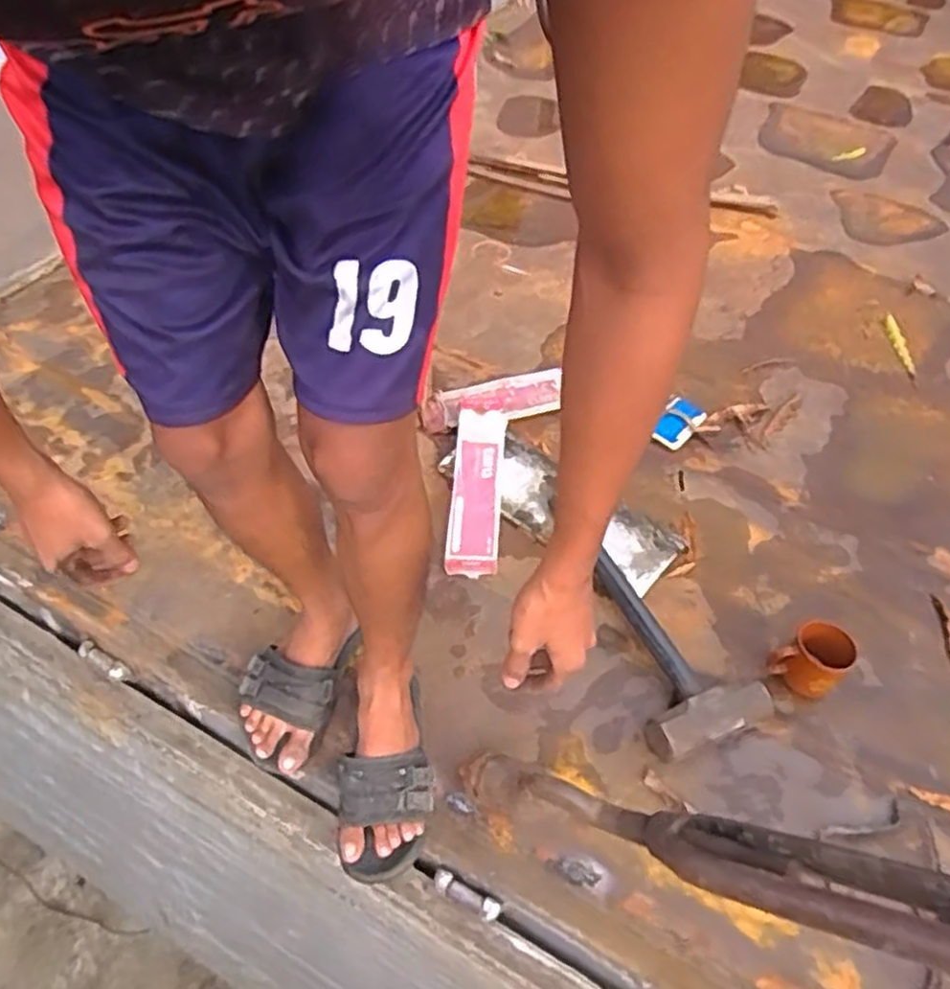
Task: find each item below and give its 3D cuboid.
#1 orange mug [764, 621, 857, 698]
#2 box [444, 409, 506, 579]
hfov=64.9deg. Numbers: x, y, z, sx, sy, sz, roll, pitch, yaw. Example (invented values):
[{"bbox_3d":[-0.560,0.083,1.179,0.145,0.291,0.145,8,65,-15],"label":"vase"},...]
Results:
[{"bbox_3d":[0.469,0.231,1.036,0.091,0.078,0.078,-33,59,-22],"label":"orange mug"},{"bbox_3d":[0.002,-0.009,1.212,0.082,0.032,0.309,7,55,-3],"label":"box"}]

